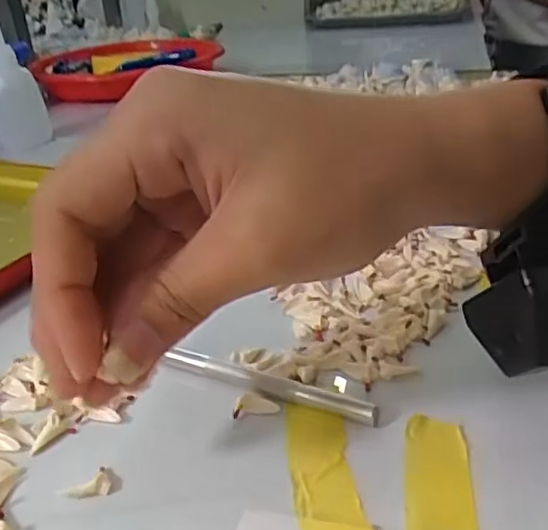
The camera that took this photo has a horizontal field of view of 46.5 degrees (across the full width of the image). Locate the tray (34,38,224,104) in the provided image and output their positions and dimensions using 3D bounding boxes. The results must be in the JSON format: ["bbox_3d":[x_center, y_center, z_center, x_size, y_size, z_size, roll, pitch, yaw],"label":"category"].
[{"bbox_3d":[-0.176,-0.233,0.744,0.194,0.035,0.194,-3,29,1],"label":"tray"}]

